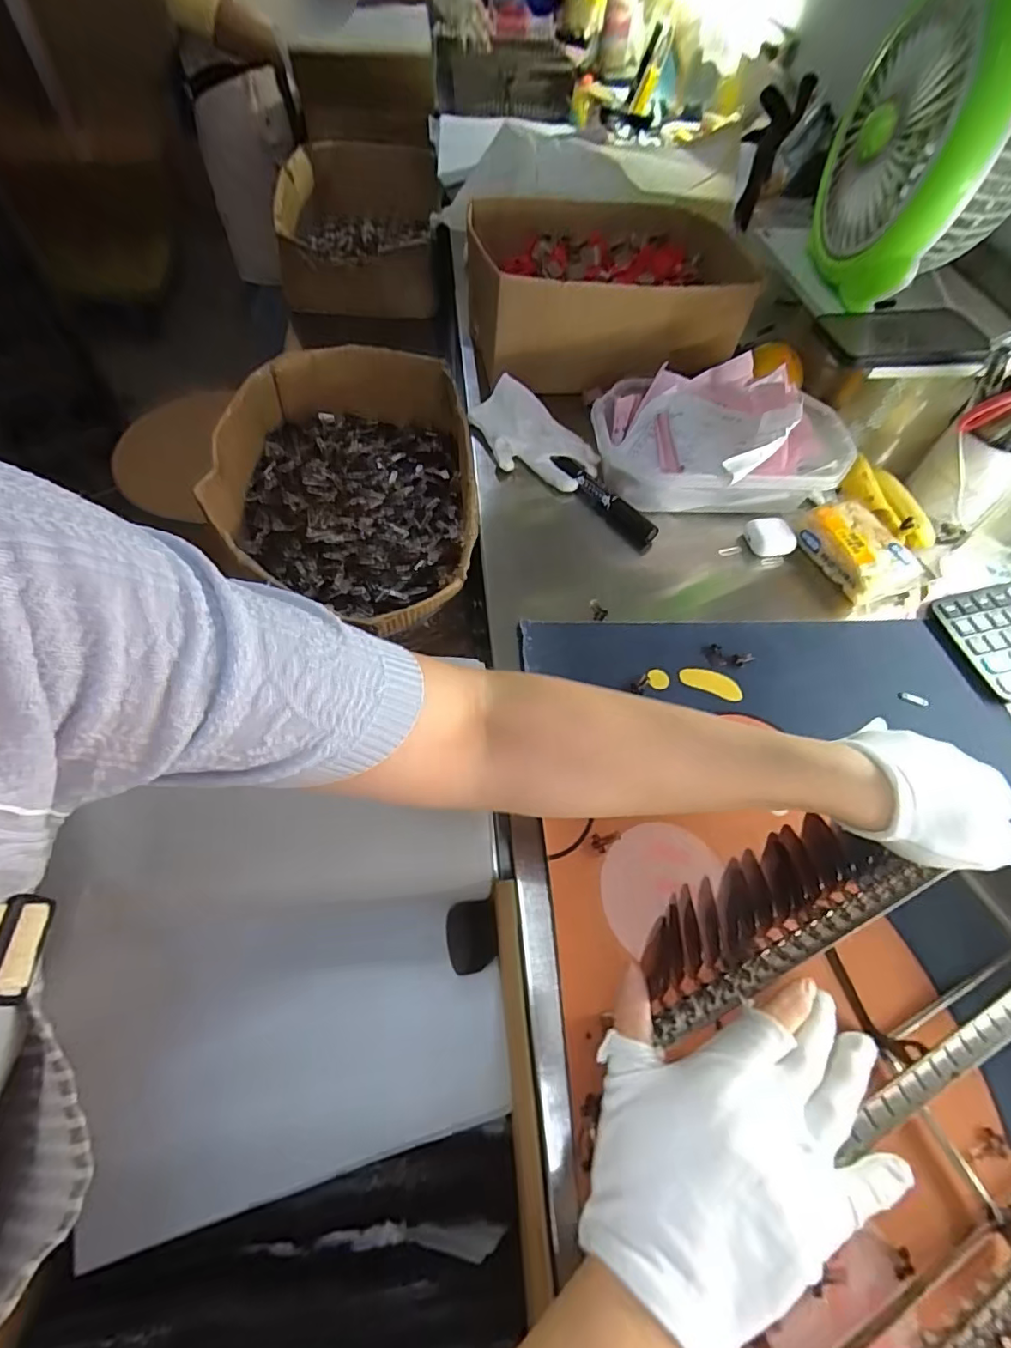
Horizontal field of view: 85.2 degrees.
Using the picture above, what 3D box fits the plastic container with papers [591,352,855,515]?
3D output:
[{"bbox_3d":[0.234,-0.255,0.599,0.267,0.085,0.181,-11,60,-11],"label":"plastic container with papers"}]

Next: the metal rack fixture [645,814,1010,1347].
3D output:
[{"bbox_3d":[0.251,0.226,0.302,0.322,0.072,0.295,-18,62,-15],"label":"metal rack fixture"}]

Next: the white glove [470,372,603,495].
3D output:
[{"bbox_3d":[0.032,-0.272,0.625,0.107,0.029,0.164,-18,62,-15],"label":"white glove"}]

